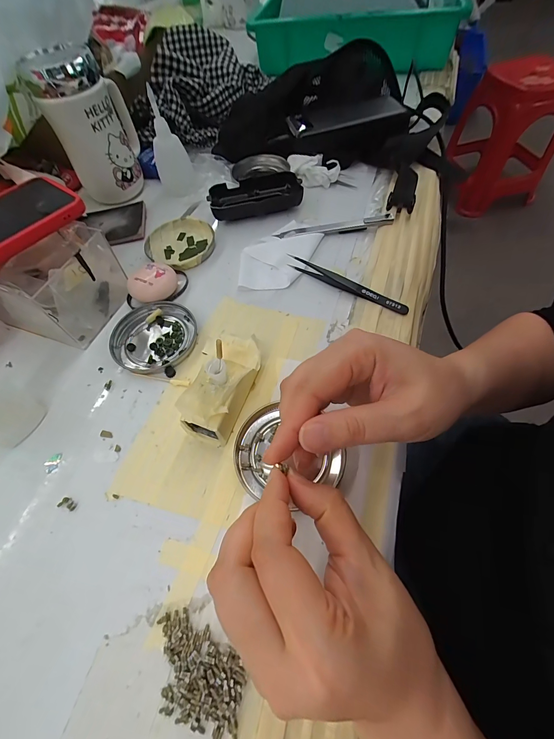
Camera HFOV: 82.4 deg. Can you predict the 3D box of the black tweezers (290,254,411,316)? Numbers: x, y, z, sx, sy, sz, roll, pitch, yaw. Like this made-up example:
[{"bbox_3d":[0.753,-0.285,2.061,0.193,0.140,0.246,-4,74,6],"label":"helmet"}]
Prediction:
[{"bbox_3d":[0.068,-0.087,0.313,0.128,0.015,0.011,29,66,19],"label":"black tweezers"}]

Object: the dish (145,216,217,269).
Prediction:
[{"bbox_3d":[-0.110,-0.148,0.364,0.079,0.009,0.073,-2,60,3],"label":"dish"}]

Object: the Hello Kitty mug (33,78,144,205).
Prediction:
[{"bbox_3d":[-0.218,-0.285,0.392,0.077,0.105,0.086,-10,60,-2],"label":"Hello Kitty mug"}]

